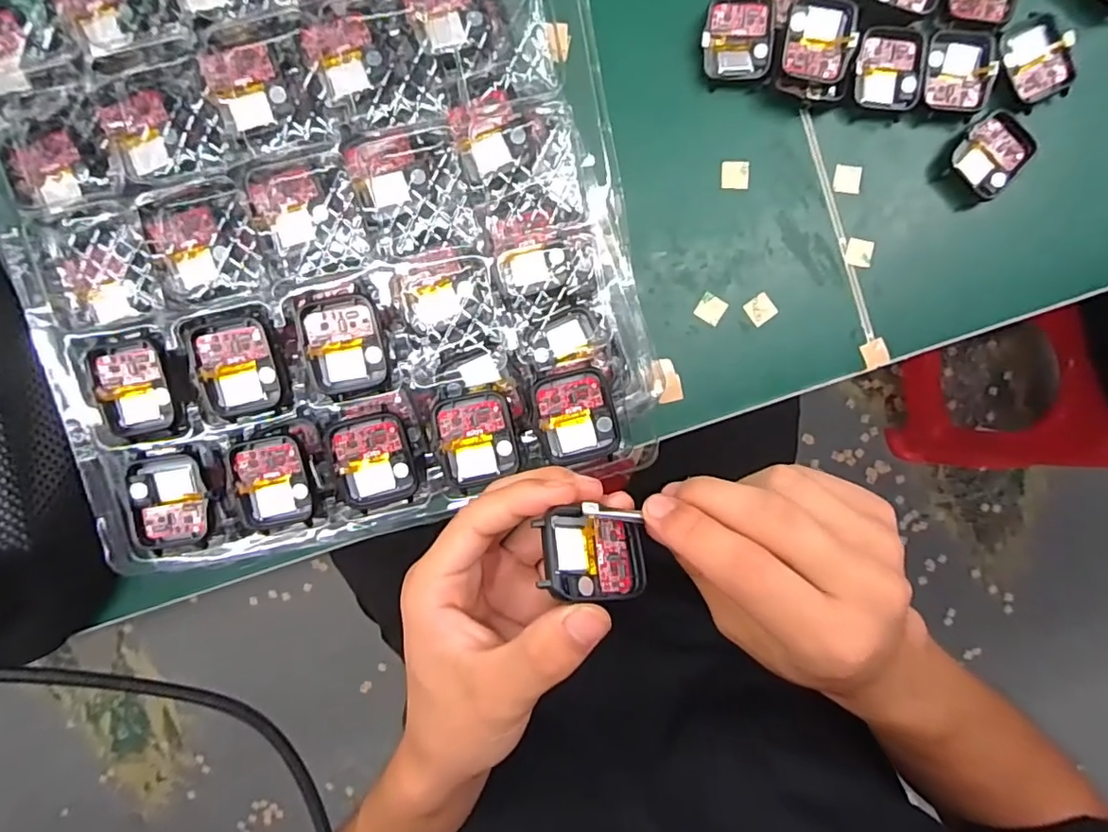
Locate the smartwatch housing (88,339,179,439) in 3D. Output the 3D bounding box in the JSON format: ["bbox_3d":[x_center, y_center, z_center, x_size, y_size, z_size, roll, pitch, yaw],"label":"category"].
[{"bbox_3d":[-0.196,-0.013,0.260,0.035,0.007,0.044,-8,94,1],"label":"smartwatch housing"}]

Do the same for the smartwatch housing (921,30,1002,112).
[{"bbox_3d":[0.227,-0.195,0.310,0.037,0.005,0.043,5,95,0],"label":"smartwatch housing"}]

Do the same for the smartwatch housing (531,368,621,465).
[{"bbox_3d":[0.011,0.000,0.263,0.035,0.008,0.043,-15,94,1],"label":"smartwatch housing"}]

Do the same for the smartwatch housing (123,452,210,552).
[{"bbox_3d":[-0.184,0.041,0.264,0.036,0.006,0.043,-9,94,1],"label":"smartwatch housing"}]

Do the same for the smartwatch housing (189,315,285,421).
[{"bbox_3d":[-0.147,-0.023,0.256,0.037,0.004,0.046,-13,94,1],"label":"smartwatch housing"}]

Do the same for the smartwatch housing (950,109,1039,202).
[{"bbox_3d":[0.249,-0.149,0.317,0.036,0.014,0.043,42,94,-3],"label":"smartwatch housing"}]

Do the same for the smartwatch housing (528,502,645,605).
[{"bbox_3d":[0.017,0.055,0.217,0.045,0.005,0.033,9,63,-28],"label":"smartwatch housing"}]

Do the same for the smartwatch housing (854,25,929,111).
[{"bbox_3d":[0.188,-0.195,0.311,0.038,0.010,0.042,1,95,1],"label":"smartwatch housing"}]

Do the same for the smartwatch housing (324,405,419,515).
[{"bbox_3d":[-0.086,0.022,0.266,0.036,0.012,0.045,-14,94,1],"label":"smartwatch housing"}]

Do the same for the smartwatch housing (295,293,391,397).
[{"bbox_3d":[-0.097,-0.033,0.256,0.037,0.007,0.045,-9,94,1],"label":"smartwatch housing"}]

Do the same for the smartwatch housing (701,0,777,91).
[{"bbox_3d":[0.102,-0.210,0.309,0.038,0.013,0.043,1,95,1],"label":"smartwatch housing"}]

